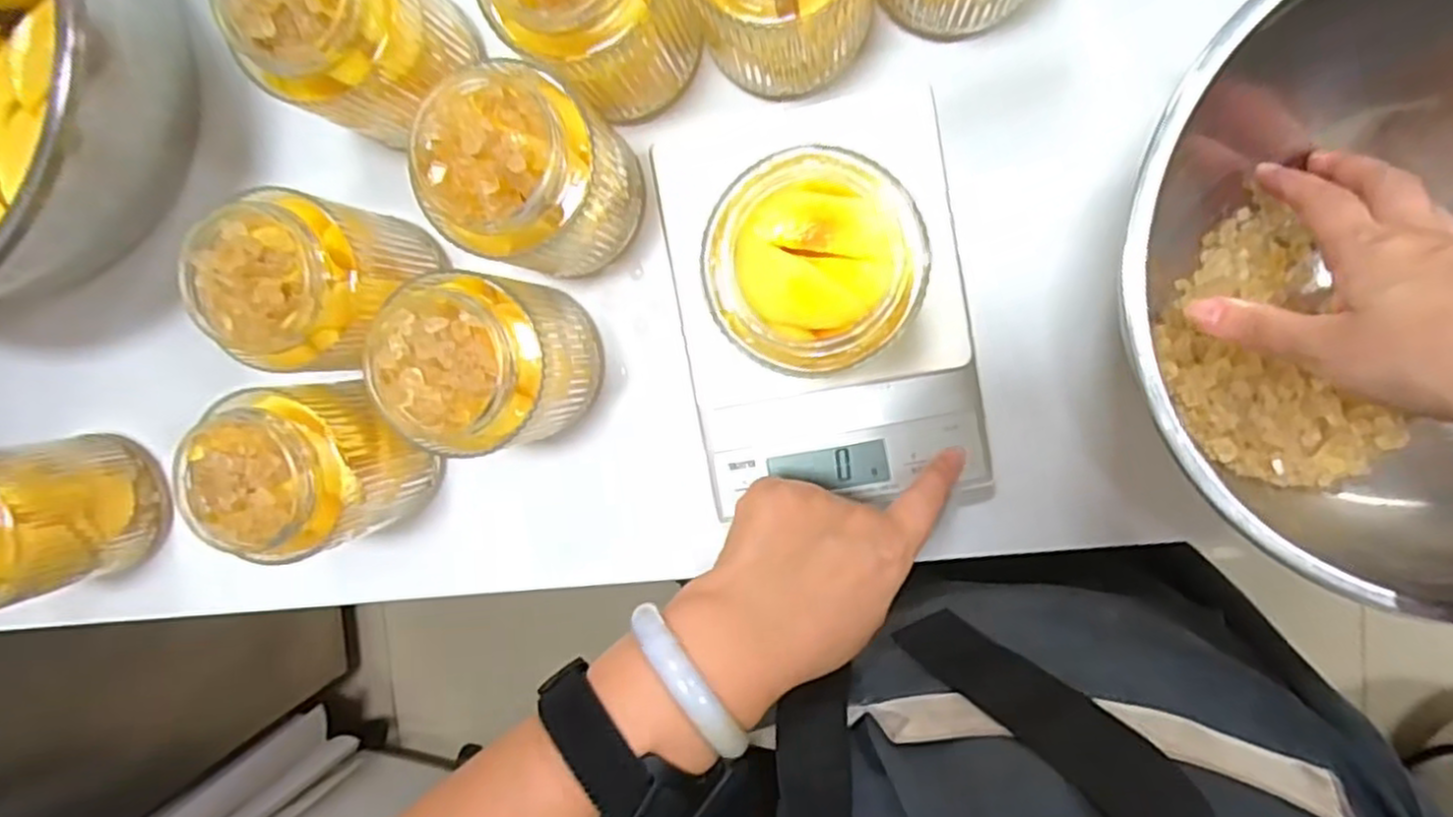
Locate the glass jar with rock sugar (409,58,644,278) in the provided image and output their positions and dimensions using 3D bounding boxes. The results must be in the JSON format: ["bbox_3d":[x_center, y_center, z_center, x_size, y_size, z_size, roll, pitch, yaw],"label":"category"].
[{"bbox_3d":[-0.092,-0.111,0.363,0.073,0.106,0.080,1,95,8],"label":"glass jar with rock sugar"}]

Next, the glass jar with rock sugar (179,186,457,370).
[{"bbox_3d":[-0.201,-0.060,0.377,0.086,0.092,0.090,1,95,8],"label":"glass jar with rock sugar"}]

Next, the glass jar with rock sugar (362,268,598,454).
[{"bbox_3d":[-0.116,-0.023,0.375,0.080,0.104,0.078,1,95,8],"label":"glass jar with rock sugar"}]

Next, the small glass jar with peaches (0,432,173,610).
[{"bbox_3d":[-0.401,0.065,0.425,0.077,0.104,0.086,-13,93,9],"label":"small glass jar with peaches"}]

